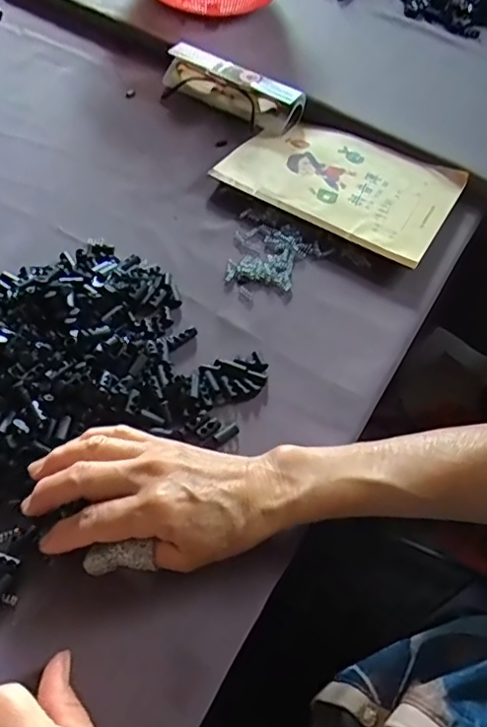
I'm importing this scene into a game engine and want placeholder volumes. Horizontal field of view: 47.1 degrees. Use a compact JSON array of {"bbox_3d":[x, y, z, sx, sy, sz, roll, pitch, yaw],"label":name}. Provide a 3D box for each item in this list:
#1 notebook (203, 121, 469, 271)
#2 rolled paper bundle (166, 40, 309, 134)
[{"bbox_3d":[0.092,-0.173,0.530,0.202,0.019,0.134,29,59,14],"label":"notebook"},{"bbox_3d":[-0.014,-0.288,0.582,0.156,0.037,0.048,34,60,16],"label":"rolled paper bundle"}]

